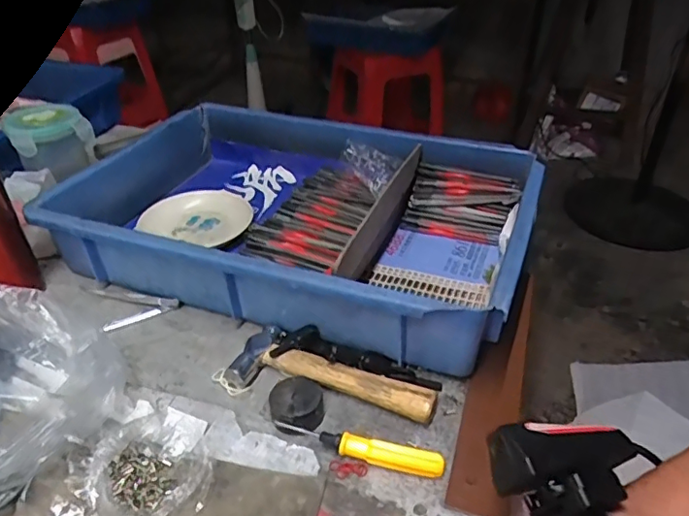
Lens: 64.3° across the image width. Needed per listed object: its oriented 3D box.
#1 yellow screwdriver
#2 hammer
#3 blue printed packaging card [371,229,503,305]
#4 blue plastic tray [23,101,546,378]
[{"bbox_3d":[0.010,0.130,0.371,0.113,0.016,0.014,9,37,13],"label":"yellow screwdriver"},{"bbox_3d":[-0.008,0.090,0.421,0.157,0.022,0.059,13,38,18],"label":"hammer"},{"bbox_3d":[0.092,0.005,0.542,0.110,0.011,0.106,13,38,17],"label":"blue printed packaging card"},{"bbox_3d":[-0.040,-0.047,0.557,0.425,0.086,0.291,13,38,18],"label":"blue plastic tray"}]

